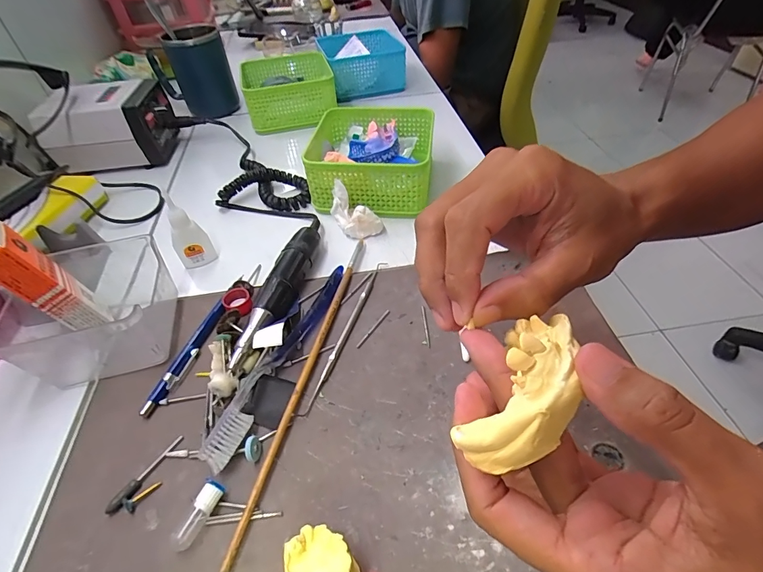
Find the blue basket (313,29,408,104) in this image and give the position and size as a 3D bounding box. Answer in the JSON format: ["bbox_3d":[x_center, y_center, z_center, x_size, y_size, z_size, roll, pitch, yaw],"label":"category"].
[{"bbox_3d":[-0.032,-0.379,0.666,0.127,0.063,0.125,-12,47,-6],"label":"blue basket"}]

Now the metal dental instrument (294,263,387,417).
[{"bbox_3d":[-0.027,0.032,0.322,0.007,0.007,0.161,13,49,16],"label":"metal dental instrument"}]

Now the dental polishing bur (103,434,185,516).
[{"bbox_3d":[-0.149,0.118,0.250,0.008,0.005,0.053,23,53,24],"label":"dental polishing bur"}]

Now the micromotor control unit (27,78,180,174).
[{"bbox_3d":[-0.356,-0.211,0.525,0.139,0.089,0.097,-8,46,-3],"label":"micromotor control unit"}]

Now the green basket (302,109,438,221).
[{"bbox_3d":[-0.011,-0.144,0.452,0.140,0.063,0.135,4,47,8],"label":"green basket"}]

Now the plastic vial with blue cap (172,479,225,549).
[{"bbox_3d":[-0.105,0.132,0.228,0.011,0.013,0.036,16,50,19],"label":"plastic vial with blue cap"}]

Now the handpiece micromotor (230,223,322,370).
[{"bbox_3d":[-0.084,-0.004,0.345,0.026,0.024,0.172,8,48,12],"label":"handpiece micromotor"}]

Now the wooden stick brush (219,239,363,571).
[{"bbox_3d":[-0.053,0.056,0.300,0.008,0.008,0.270,8,48,12],"label":"wooden stick brush"}]

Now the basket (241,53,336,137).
[{"bbox_3d":[-0.141,-0.300,0.608,0.136,0.063,0.140,-12,47,-6],"label":"basket"}]

